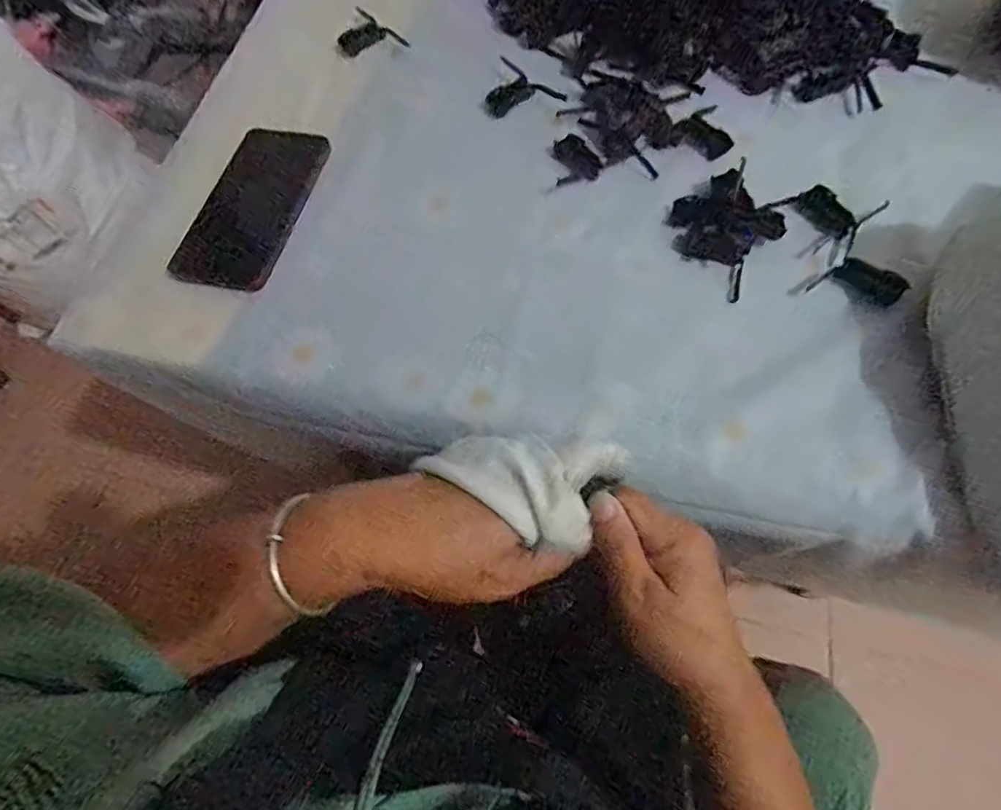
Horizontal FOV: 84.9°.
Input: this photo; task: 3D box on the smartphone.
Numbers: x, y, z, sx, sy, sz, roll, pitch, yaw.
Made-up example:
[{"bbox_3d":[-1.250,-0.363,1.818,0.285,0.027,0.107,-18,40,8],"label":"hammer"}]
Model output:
[{"bbox_3d":[-0.204,-0.170,0.456,0.077,0.009,0.164,14,65,7],"label":"smartphone"}]

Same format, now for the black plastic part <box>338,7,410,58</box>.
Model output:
[{"bbox_3d":[-0.139,-0.376,0.559,0.053,0.010,0.078,-42,71,-17],"label":"black plastic part"}]

